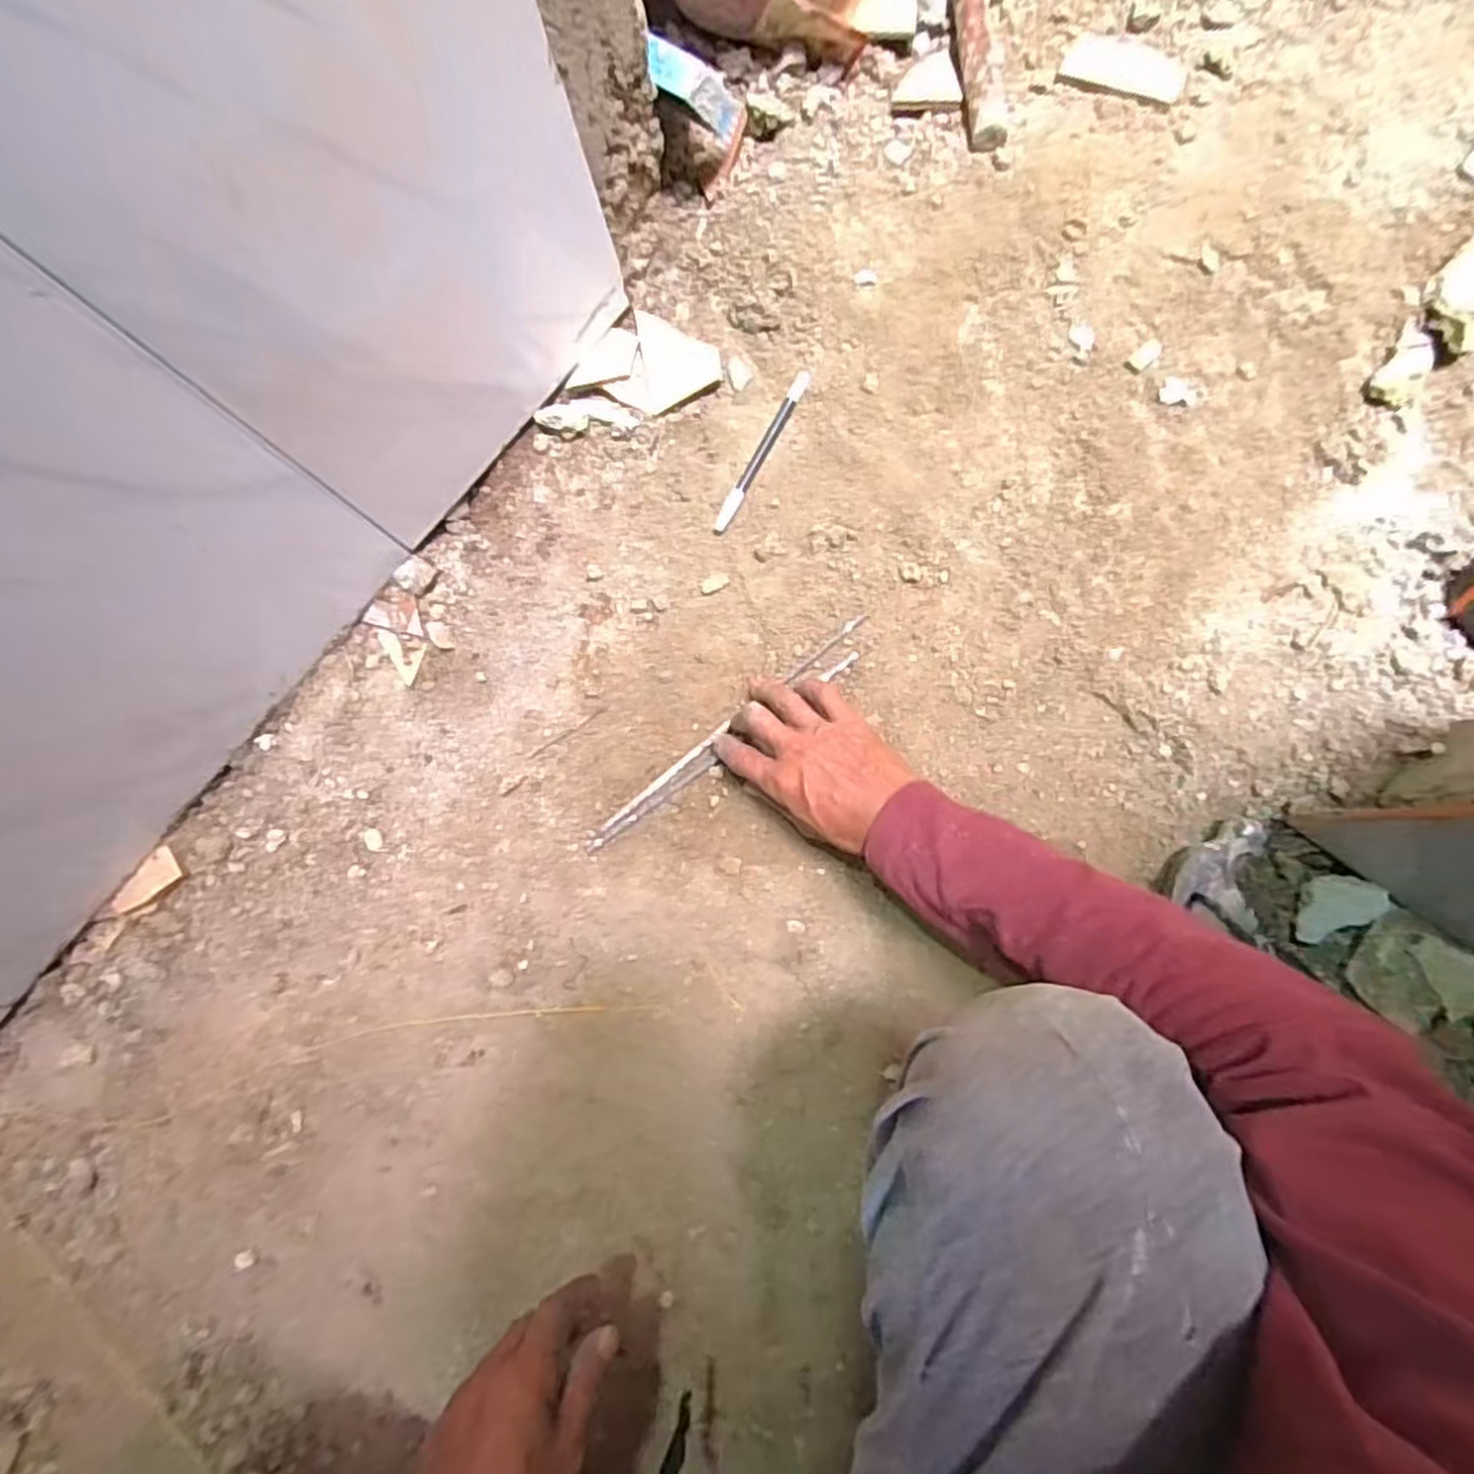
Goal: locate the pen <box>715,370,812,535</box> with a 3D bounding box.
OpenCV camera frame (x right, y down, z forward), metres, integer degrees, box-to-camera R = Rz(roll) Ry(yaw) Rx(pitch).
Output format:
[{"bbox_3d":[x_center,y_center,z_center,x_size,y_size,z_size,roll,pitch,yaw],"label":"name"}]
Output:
[{"bbox_3d":[0.020,-0.238,0.606,0.015,0.013,0.147,30,87,9],"label":"pen"}]

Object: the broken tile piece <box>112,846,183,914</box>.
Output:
[{"bbox_3d":[-0.505,0.123,0.618,0.064,0.004,0.030,-36,99,-7],"label":"broken tile piece"}]

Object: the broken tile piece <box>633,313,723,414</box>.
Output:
[{"bbox_3d":[-0.051,-0.341,0.638,0.072,0.005,0.098,-13,80,21],"label":"broken tile piece"}]

